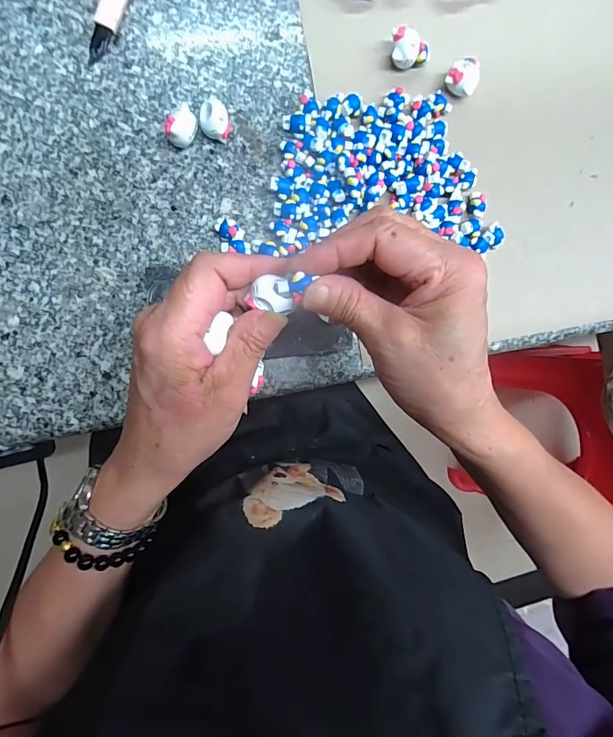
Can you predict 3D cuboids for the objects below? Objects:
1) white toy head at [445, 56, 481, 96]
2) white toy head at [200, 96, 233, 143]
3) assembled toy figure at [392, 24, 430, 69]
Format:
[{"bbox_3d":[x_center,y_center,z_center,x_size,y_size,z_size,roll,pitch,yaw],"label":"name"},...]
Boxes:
[{"bbox_3d":[0.132,-0.245,0.323,0.026,0.014,0.027,0,90,-7],"label":"white toy head"},{"bbox_3d":[-0.069,-0.187,0.294,0.022,0.022,0.023,0,90,-7],"label":"white toy head"},{"bbox_3d":[0.086,-0.262,0.317,0.033,0.018,0.024,-1,90,-7],"label":"assembled toy figure"}]

